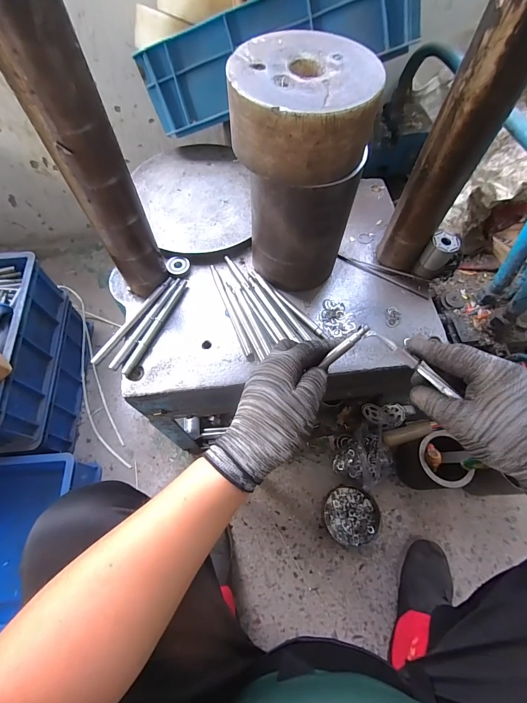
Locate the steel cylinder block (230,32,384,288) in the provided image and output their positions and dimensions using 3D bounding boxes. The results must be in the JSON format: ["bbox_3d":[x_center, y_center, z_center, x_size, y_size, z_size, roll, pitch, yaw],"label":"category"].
[{"bbox_3d":[0.043,-0.206,0.418,0.144,0.253,0.137,2,64,1],"label":"steel cylinder block"}]

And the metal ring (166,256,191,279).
[{"bbox_3d":[-0.133,-0.131,0.513,0.034,0.012,0.034,0,64,0],"label":"metal ring"}]

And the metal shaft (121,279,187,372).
[{"bbox_3d":[-0.153,-0.038,0.472,0.011,0.014,0.161,23,66,10],"label":"metal shaft"}]

